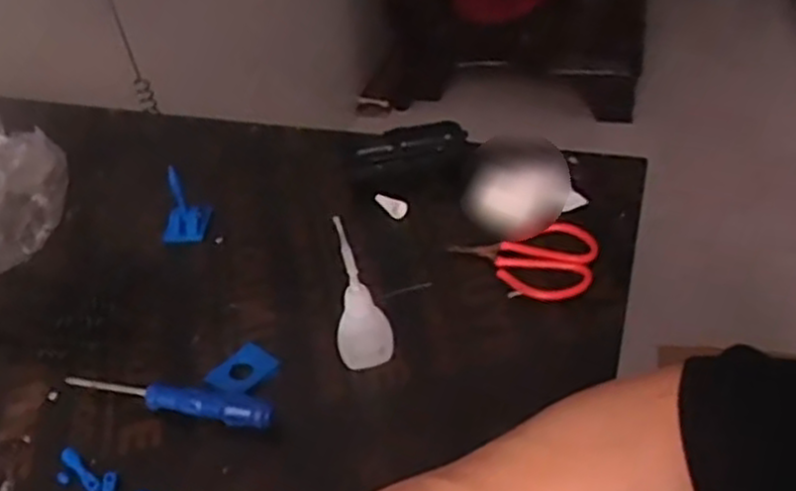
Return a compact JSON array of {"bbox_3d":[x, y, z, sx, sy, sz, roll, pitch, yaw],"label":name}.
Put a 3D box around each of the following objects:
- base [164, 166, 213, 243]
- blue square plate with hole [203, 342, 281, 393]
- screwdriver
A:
[{"bbox_3d":[-0.181,-0.034,0.631,0.036,0.051,0.034,2,42,10],"label":"base"},{"bbox_3d":[-0.105,0.083,0.515,0.036,0.004,0.041,25,50,31],"label":"blue square plate with hole"},{"bbox_3d":[-0.150,0.098,0.496,0.149,0.017,0.019,7,43,16],"label":"screwdriver"}]

